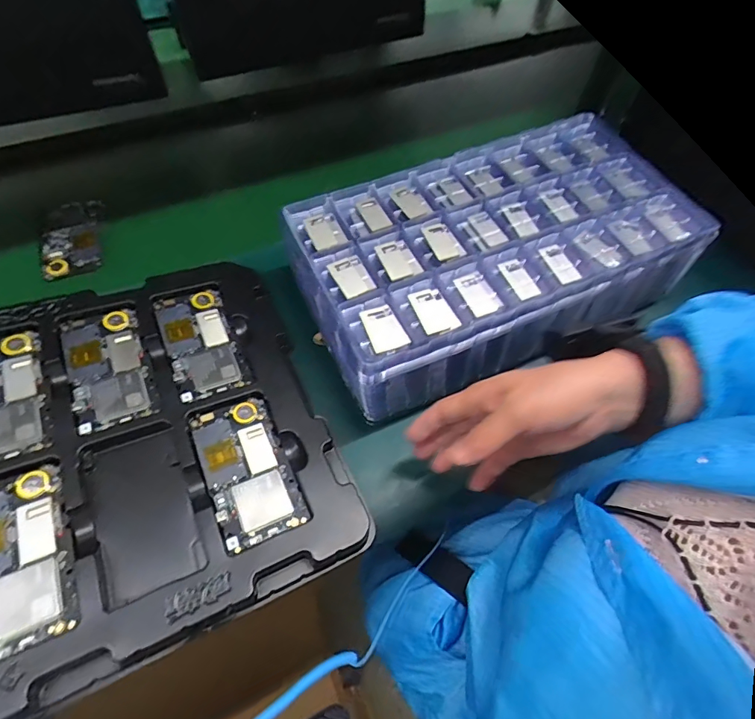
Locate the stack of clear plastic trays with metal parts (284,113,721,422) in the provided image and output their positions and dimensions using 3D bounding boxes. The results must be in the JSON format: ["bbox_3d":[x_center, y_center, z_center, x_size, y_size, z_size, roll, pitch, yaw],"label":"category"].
[{"bbox_3d":[0.122,-0.108,0.474,0.399,0.120,0.235,-18,60,-13],"label":"stack of clear plastic trays with metal parts"}]

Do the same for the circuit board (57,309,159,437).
[{"bbox_3d":[-0.251,0.005,0.410,0.066,0.013,0.126,-20,60,-14],"label":"circuit board"}]

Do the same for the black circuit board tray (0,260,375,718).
[{"bbox_3d":[-0.315,0.096,0.339,0.551,0.028,0.337,-17,61,-23],"label":"black circuit board tray"}]

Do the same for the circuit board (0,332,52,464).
[{"bbox_3d":[-0.324,0.030,0.377,0.064,0.010,0.124,-22,60,-15],"label":"circuit board"}]

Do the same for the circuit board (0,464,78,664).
[{"bbox_3d":[-0.259,0.141,0.314,0.063,0.009,0.125,-23,61,-15],"label":"circuit board"}]

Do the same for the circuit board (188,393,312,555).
[{"bbox_3d":[-0.113,0.091,0.380,0.068,0.009,0.129,-22,61,-15],"label":"circuit board"}]

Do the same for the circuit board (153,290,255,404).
[{"bbox_3d":[-0.176,-0.017,0.446,0.066,0.004,0.126,-18,65,-22],"label":"circuit board"}]

